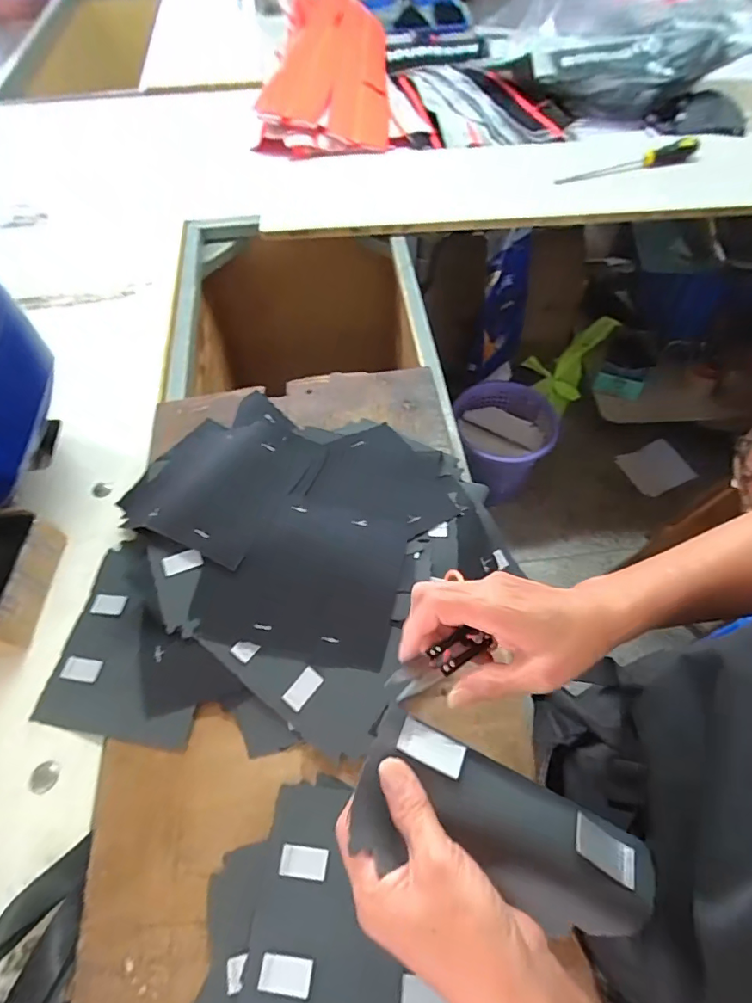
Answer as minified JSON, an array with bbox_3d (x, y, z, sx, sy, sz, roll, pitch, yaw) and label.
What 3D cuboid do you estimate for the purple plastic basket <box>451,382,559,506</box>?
[{"bbox_3d":[0.344,-0.156,1.381,0.276,0.291,0.306,18,61,11],"label":"purple plastic basket"}]

